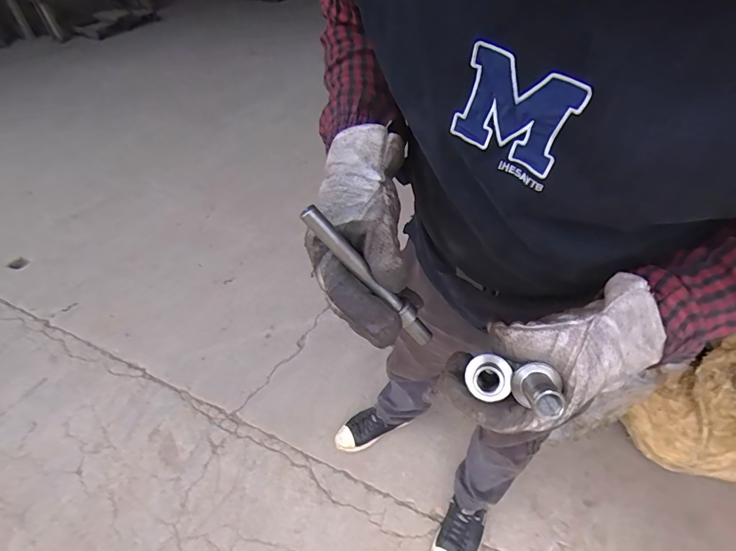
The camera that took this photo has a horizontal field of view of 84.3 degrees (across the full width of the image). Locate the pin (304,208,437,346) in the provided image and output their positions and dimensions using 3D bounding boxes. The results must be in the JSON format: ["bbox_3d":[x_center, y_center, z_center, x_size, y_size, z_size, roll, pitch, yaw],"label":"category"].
[{"bbox_3d":[0.003,0.006,0.318,0.019,0.153,0.012,-24,31,38],"label":"pin"}]

